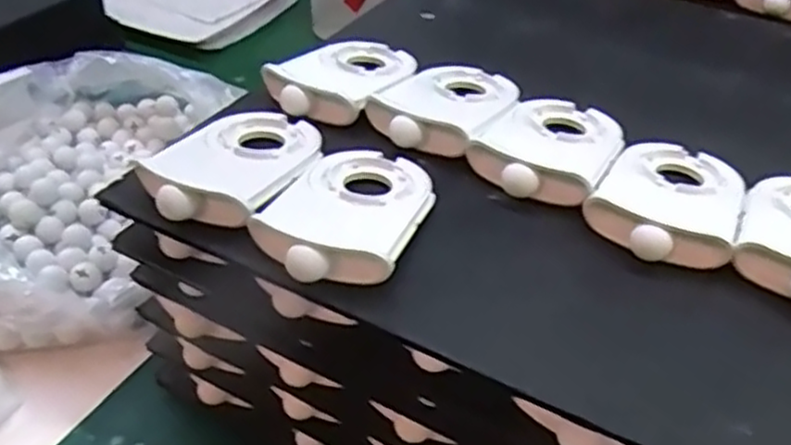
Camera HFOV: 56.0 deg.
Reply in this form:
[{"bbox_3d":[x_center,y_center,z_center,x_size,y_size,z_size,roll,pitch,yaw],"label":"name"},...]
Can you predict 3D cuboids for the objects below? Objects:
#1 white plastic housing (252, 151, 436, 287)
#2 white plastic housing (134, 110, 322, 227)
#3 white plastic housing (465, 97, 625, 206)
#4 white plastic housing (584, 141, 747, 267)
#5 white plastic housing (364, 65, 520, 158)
[{"bbox_3d":[-0.019,-0.008,0.304,0.058,0.019,0.085,15,41,15],"label":"white plastic housing"},{"bbox_3d":[-0.068,-0.030,0.324,0.056,0.020,0.088,22,43,22],"label":"white plastic housing"},{"bbox_3d":[0.074,-0.039,0.347,0.058,0.016,0.084,22,43,22],"label":"white plastic housing"},{"bbox_3d":[0.119,-0.013,0.321,0.057,0.017,0.087,20,43,20],"label":"white plastic housing"},{"bbox_3d":[0.025,-0.063,0.372,0.057,0.018,0.086,22,43,21],"label":"white plastic housing"}]

